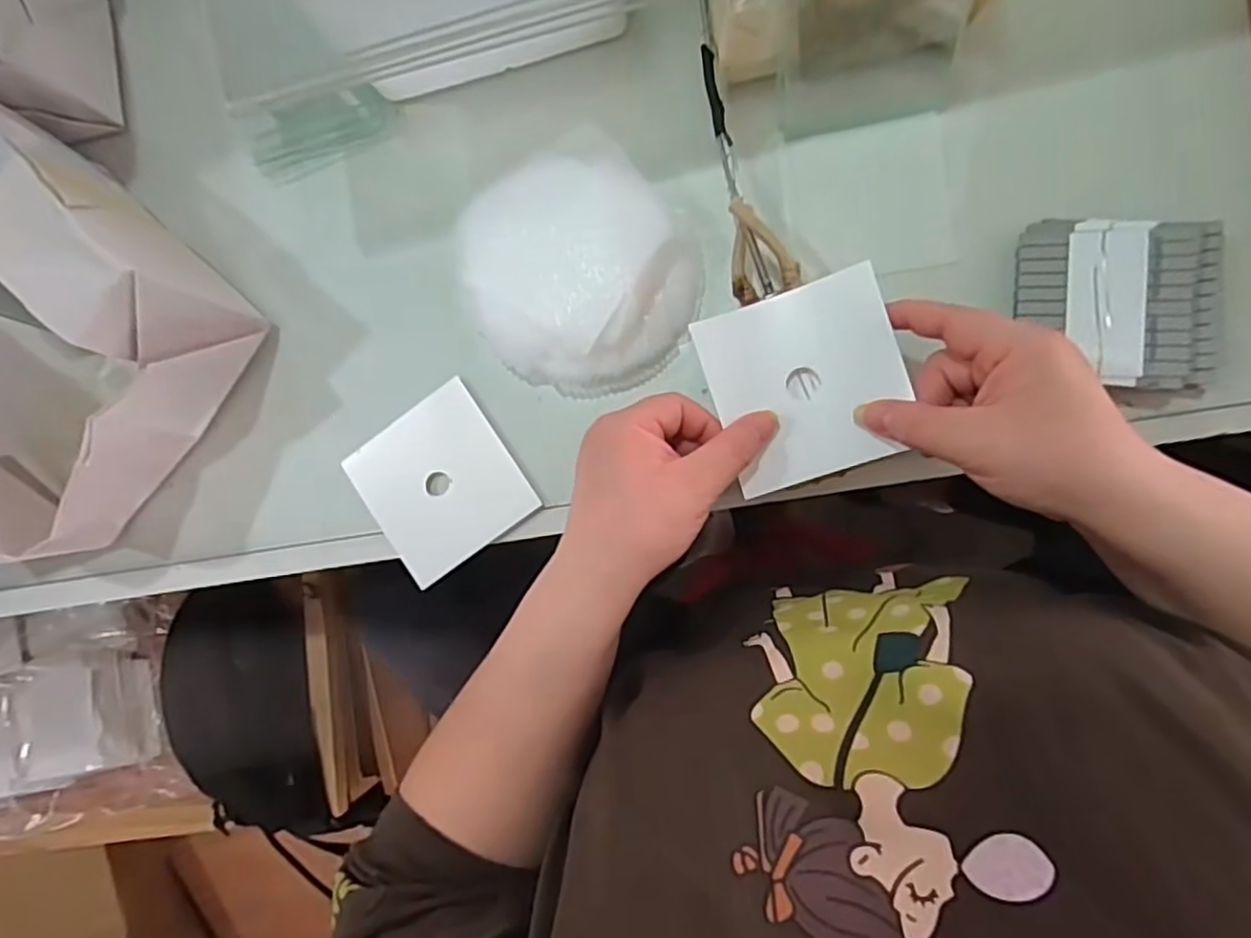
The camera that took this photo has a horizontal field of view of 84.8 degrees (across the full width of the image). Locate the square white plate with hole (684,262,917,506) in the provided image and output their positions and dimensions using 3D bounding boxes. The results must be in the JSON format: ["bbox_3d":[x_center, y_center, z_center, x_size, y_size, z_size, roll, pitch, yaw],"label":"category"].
[{"bbox_3d":[0.092,-0.044,0.351,0.092,0.009,0.095,-18,92,14],"label":"square white plate with hole"}]

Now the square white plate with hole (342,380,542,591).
[{"bbox_3d":[-0.116,0.009,0.432,0.094,0.008,0.097,-35,84,7],"label":"square white plate with hole"}]

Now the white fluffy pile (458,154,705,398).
[{"bbox_3d":[-0.026,-0.109,0.399,0.130,0.041,0.122,0,89,9],"label":"white fluffy pile"}]

